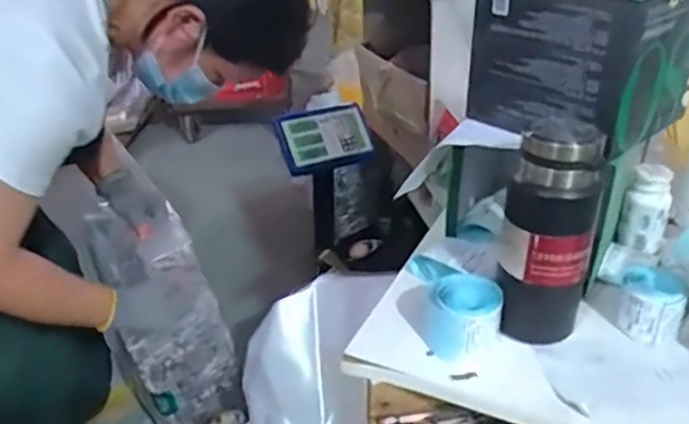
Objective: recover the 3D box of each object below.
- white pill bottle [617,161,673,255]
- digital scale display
[{"bbox_3d":[0.346,-0.003,0.717,0.047,0.092,0.047,15,33,27],"label":"white pill bottle"},{"bbox_3d":[-0.052,-0.183,1.574,0.228,0.156,0.081,-15,6,-9],"label":"digital scale display"}]

